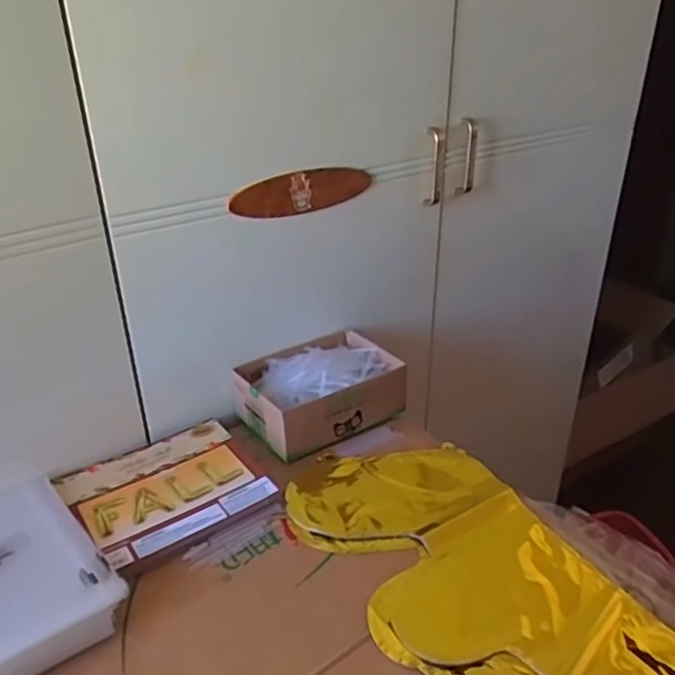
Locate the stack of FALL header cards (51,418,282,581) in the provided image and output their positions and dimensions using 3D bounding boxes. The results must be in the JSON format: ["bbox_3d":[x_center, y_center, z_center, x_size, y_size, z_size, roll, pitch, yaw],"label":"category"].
[{"bbox_3d":[-0.182,0.161,0.666,0.180,0.011,0.169,-21,37,-34],"label":"stack of FALL header cards"}]

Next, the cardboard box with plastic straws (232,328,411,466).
[{"bbox_3d":[-0.023,0.060,0.774,0.188,0.068,0.141,-17,34,-29],"label":"cardboard box with plastic straws"}]

